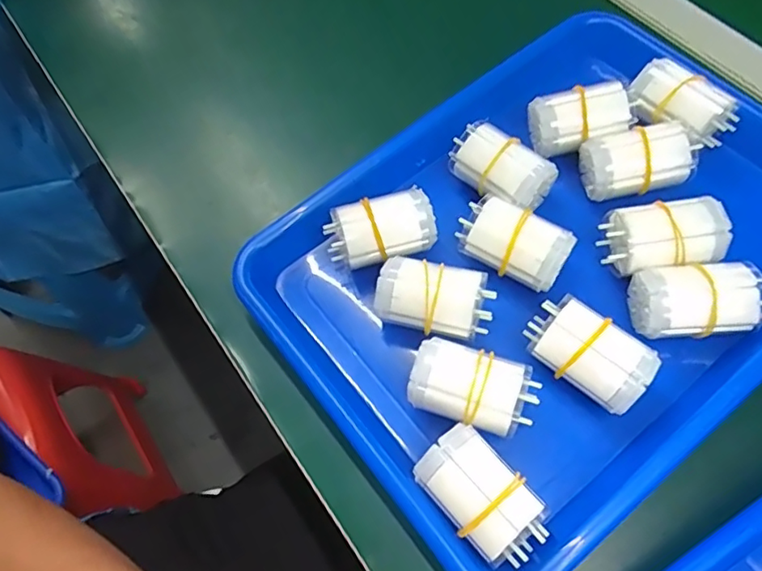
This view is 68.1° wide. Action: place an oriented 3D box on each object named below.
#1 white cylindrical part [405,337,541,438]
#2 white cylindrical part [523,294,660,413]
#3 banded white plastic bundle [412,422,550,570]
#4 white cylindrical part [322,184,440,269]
[{"bbox_3d":[0.047,0.056,0.298,0.063,0.037,0.037,11,66,8],"label":"white cylindrical part"},{"bbox_3d":[0.109,0.037,0.301,0.063,0.036,0.035,36,71,17],"label":"white cylindrical part"},{"bbox_3d":[0.049,0.104,0.278,0.038,0.043,0.063,-42,70,-16],"label":"banded white plastic bundle"},{"bbox_3d":[0.000,-0.032,0.345,0.063,0.034,0.036,-15,65,-5],"label":"white cylindrical part"}]

